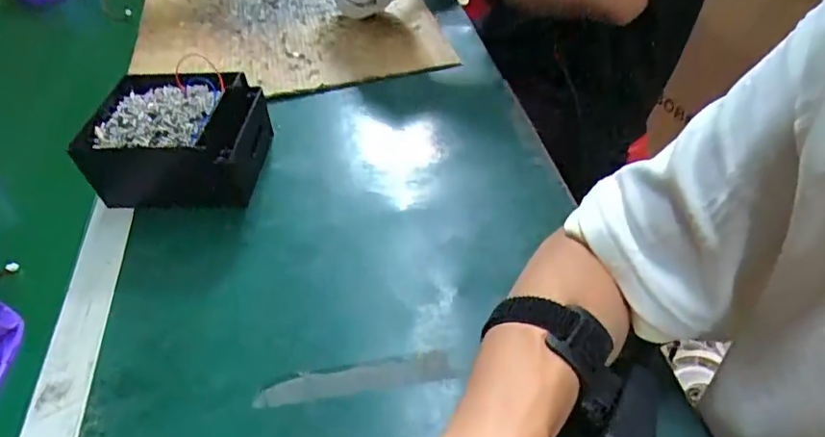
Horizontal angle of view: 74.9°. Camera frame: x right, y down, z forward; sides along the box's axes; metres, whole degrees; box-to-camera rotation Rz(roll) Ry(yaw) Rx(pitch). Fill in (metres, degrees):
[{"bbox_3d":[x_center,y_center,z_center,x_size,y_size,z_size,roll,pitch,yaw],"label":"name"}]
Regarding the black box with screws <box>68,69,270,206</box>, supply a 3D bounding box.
[{"bbox_3d":[-0.231,-0.080,0.536,0.156,0.074,0.145,-5,44,1],"label":"black box with screws"}]

